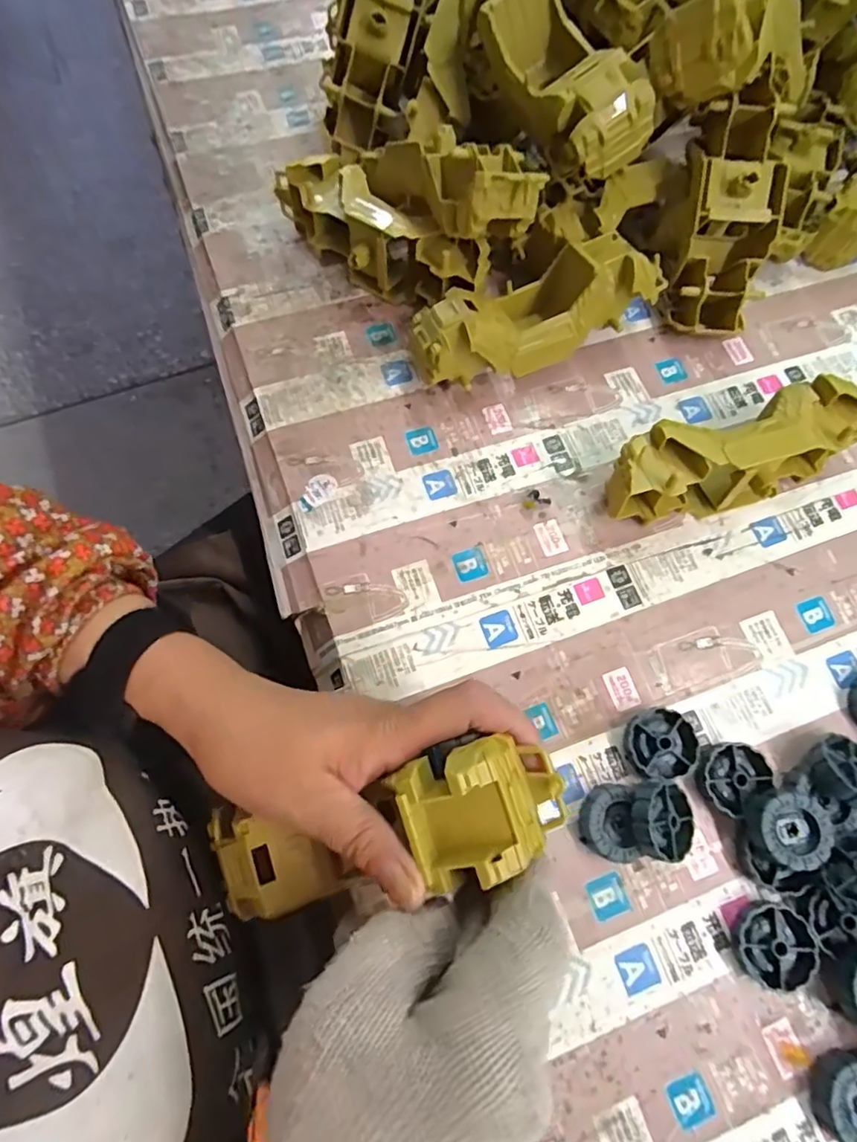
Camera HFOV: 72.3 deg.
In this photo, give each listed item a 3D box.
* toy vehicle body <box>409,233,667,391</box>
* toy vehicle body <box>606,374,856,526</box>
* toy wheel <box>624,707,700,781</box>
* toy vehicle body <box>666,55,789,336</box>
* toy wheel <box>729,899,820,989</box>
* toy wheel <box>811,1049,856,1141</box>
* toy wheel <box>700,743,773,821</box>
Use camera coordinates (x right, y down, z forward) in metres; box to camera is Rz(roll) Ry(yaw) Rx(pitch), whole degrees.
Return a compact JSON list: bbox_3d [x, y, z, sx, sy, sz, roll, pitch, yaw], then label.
[{"bbox_3d":[0.073,-0.173,0.398,0.168,0.063,0.061,-19,71,-7],"label":"toy vehicle body"},{"bbox_3d":[0.191,-0.069,0.365,0.168,0.058,0.051,-17,71,-6],"label":"toy vehicle body"},{"bbox_3d":[0.132,0.100,0.334,0.039,0.011,0.039,0,70,0],"label":"toy wheel"},{"bbox_3d":[0.205,-0.243,0.404,0.060,0.046,0.153,5,102,2],"label":"toy vehicle body"},{"bbox_3d":[0.179,0.193,0.303,0.036,0.012,0.037,0,70,0],"label":"toy wheel"},{"bbox_3d":[0.204,0.257,0.282,0.035,0.012,0.037,0,70,0],"label":"toy wheel"},{"bbox_3d":[0.170,0.115,0.330,0.038,0.014,0.033,-36,74,-12],"label":"toy wheel"}]

